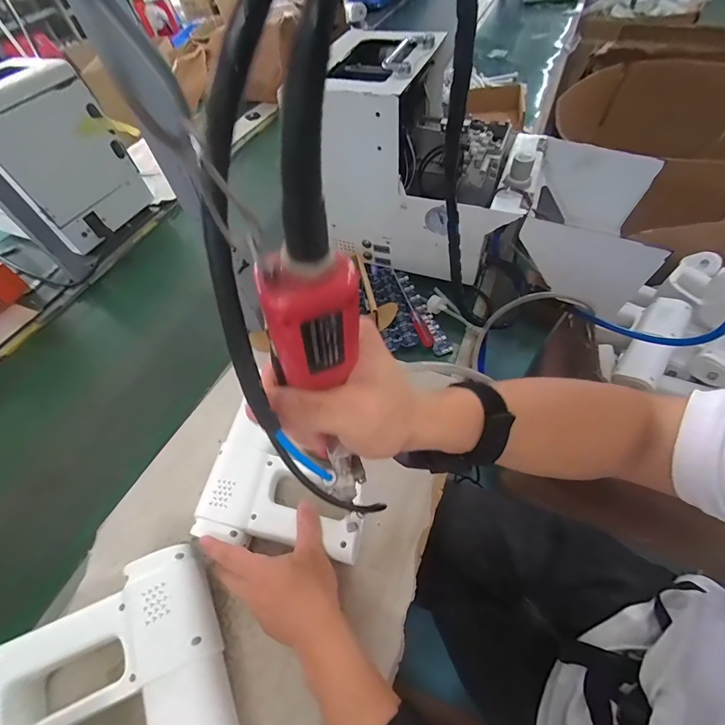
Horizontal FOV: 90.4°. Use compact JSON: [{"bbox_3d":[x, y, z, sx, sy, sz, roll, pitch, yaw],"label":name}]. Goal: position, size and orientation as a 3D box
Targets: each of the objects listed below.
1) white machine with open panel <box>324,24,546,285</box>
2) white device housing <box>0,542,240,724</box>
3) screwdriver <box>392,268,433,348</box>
[{"bbox_3d":[0.100,-0.299,0.560,0.302,0.271,0.193,16,59,16],"label":"white machine with open panel"},{"bbox_3d":[-0.209,0.308,0.318,0.183,0.068,0.208,-27,57,-12],"label":"white device housing"},{"bbox_3d":[0.074,-0.093,0.576,0.016,0.014,0.162,-18,56,-6],"label":"screwdriver"}]

